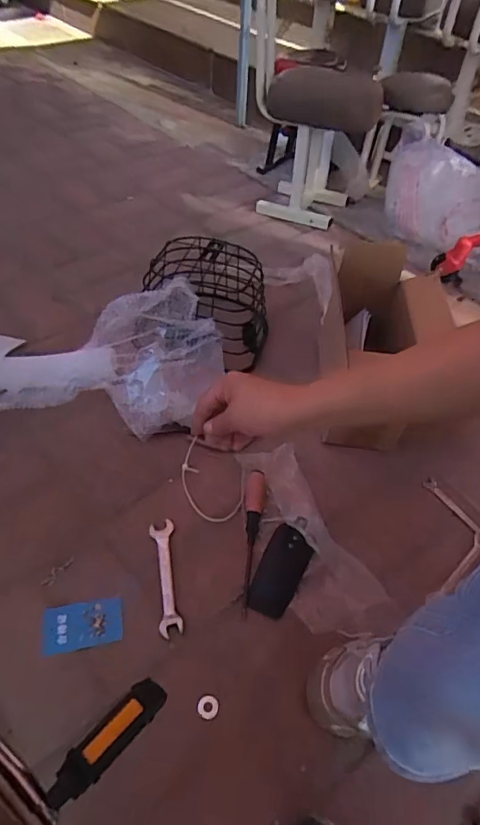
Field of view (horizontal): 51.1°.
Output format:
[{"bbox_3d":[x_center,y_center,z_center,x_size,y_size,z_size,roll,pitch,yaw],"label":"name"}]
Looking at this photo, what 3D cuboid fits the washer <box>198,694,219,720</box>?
[{"bbox_3d":[-0.035,0.320,0.545,0.022,0.004,0.023,3,48,-3],"label":"washer"}]

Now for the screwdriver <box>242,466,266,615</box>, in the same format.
[{"bbox_3d":[0.016,0.167,0.671,0.026,0.029,0.193,7,48,1],"label":"screwdriver"}]

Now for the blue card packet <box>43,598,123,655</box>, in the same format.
[{"bbox_3d":[-0.187,0.252,0.596,0.091,0.006,0.054,-4,48,-9],"label":"blue card packet"}]

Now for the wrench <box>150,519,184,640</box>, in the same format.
[{"bbox_3d":[-0.094,0.205,0.637,0.030,0.010,0.150,-5,49,-10],"label":"wrench"}]

